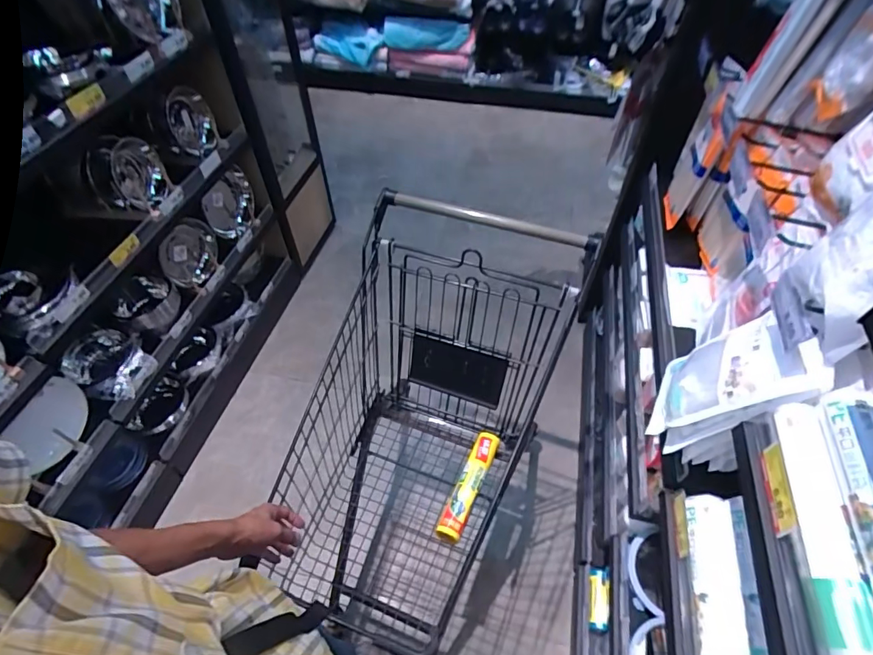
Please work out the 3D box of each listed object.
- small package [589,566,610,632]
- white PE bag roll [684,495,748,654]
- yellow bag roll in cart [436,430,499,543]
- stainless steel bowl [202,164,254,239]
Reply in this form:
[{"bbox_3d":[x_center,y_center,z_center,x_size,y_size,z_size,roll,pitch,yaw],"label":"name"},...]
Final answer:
[{"bbox_3d":[0.403,0.667,1.131,0.040,0.047,0.142,12,52,9],"label":"small package"},{"bbox_3d":[0.382,0.375,0.615,0.056,0.051,0.303,10,52,8],"label":"white PE bag roll"},{"bbox_3d":[0.073,0.360,1.045,0.055,0.059,0.270,20,54,15],"label":"yellow bag roll in cart"},{"bbox_3d":[-0.703,-0.412,1.548,0.079,0.181,0.188,12,52,10],"label":"stainless steel bowl"}]

